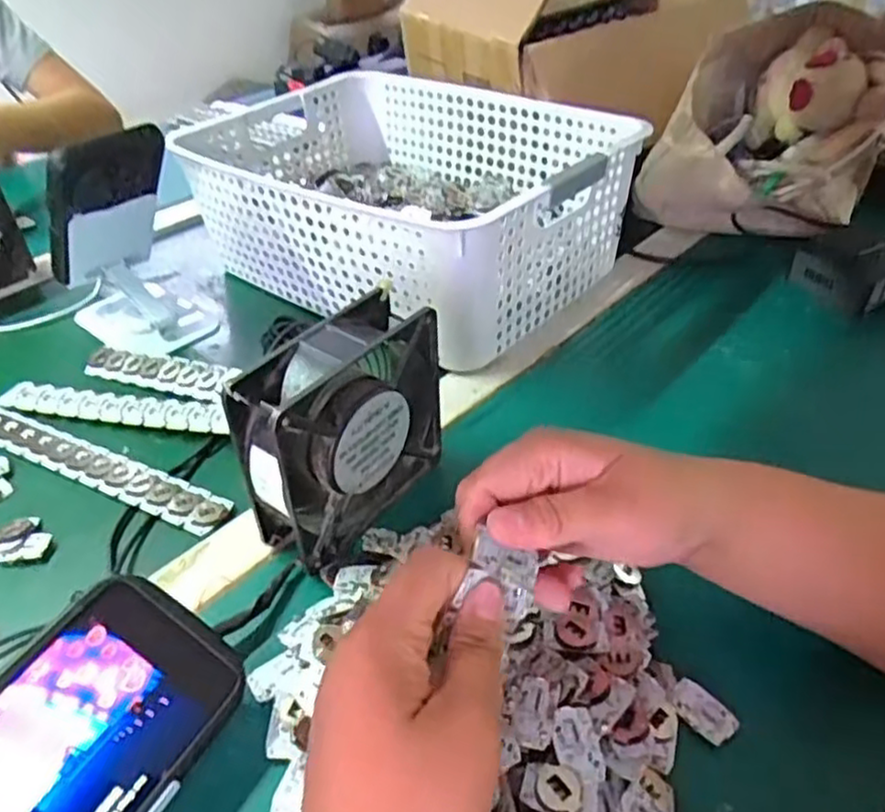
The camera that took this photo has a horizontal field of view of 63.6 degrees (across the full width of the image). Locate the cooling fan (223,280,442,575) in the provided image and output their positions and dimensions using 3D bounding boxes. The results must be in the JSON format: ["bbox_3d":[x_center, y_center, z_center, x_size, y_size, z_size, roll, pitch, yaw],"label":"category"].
[{"bbox_3d":[-0.053,0.014,0.400,0.044,0.122,0.125,24,46,29],"label":"cooling fan"}]

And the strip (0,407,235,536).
[{"bbox_3d":[-0.249,0.034,0.483,0.253,0.004,0.029,17,43,22],"label":"strip"}]

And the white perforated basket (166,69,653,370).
[{"bbox_3d":[-0.030,-0.186,0.636,0.346,0.127,0.261,27,48,31],"label":"white perforated basket"}]

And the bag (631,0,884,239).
[{"bbox_3d":[0.287,-0.244,0.643,0.203,0.167,0.158,2,39,6],"label":"bag"}]

